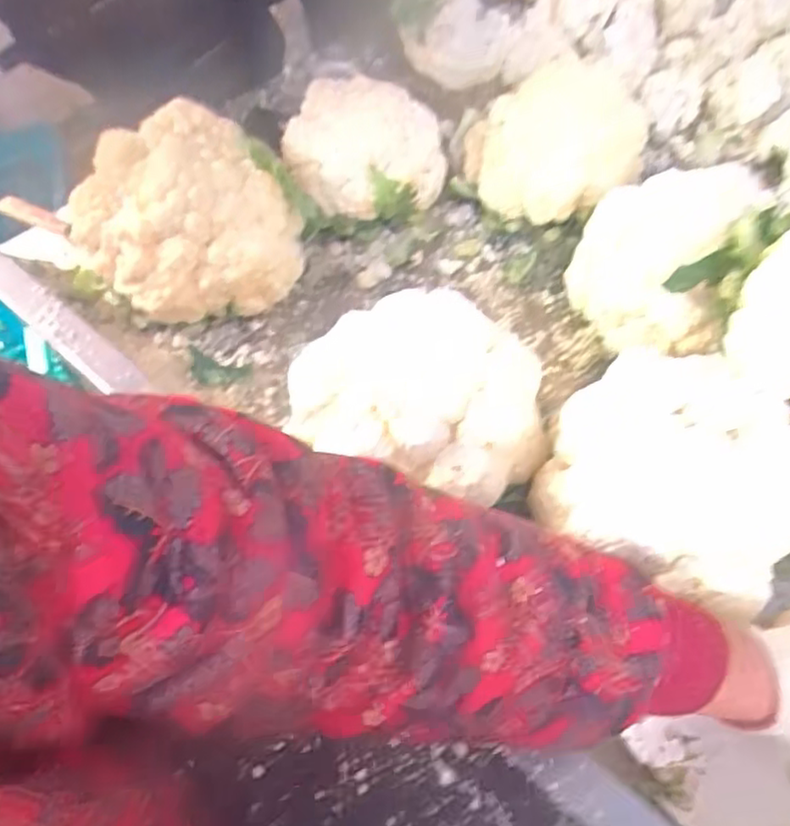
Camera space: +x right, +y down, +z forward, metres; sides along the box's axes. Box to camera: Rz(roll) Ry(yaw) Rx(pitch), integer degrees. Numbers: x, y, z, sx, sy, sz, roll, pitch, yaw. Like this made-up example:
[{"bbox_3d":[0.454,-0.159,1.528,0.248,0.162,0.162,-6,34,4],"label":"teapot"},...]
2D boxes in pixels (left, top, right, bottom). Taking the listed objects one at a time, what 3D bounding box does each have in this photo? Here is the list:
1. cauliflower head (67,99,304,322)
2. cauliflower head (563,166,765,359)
[{"bbox_3d":[-0.182,-0.168,0.605,0.164,0.122,0.157,-1,57,2],"label":"cauliflower head"},{"bbox_3d":[0.209,-0.126,0.556,0.117,0.117,0.133,15,59,12],"label":"cauliflower head"}]

